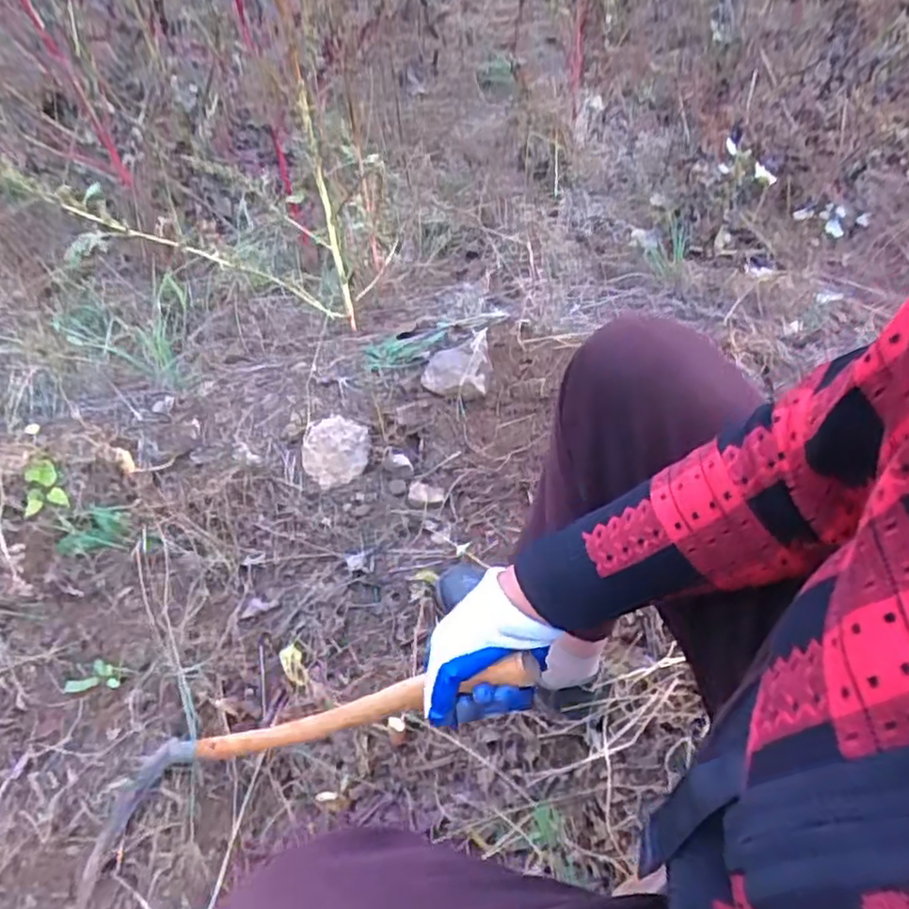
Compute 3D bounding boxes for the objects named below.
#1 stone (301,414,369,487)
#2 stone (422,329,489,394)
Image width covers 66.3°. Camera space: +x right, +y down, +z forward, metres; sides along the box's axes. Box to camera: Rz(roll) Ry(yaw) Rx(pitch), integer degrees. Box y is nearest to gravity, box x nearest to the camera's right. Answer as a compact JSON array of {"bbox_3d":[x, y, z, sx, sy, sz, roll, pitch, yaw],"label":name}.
[{"bbox_3d":[-0.184,-0.004,1.079,0.102,0.055,0.100,-4,49,5],"label":"stone"},{"bbox_3d":[0.002,-0.134,1.073,0.109,0.062,0.092,-7,49,2],"label":"stone"}]

